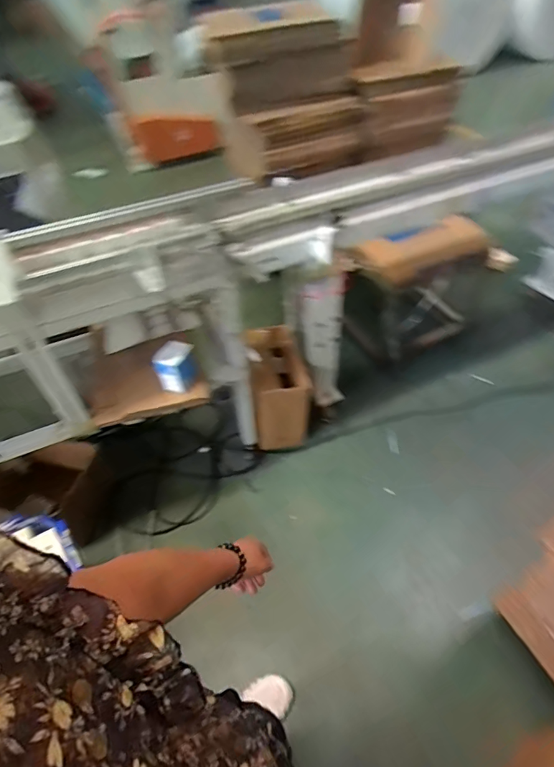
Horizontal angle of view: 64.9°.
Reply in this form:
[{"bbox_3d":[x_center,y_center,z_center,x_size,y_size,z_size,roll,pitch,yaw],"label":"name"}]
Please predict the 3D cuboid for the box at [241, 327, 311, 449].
[{"bbox_3d":[0.010,0.002,1.696,0.213,0.394,0.377,-8,52,-3],"label":"box"}]

